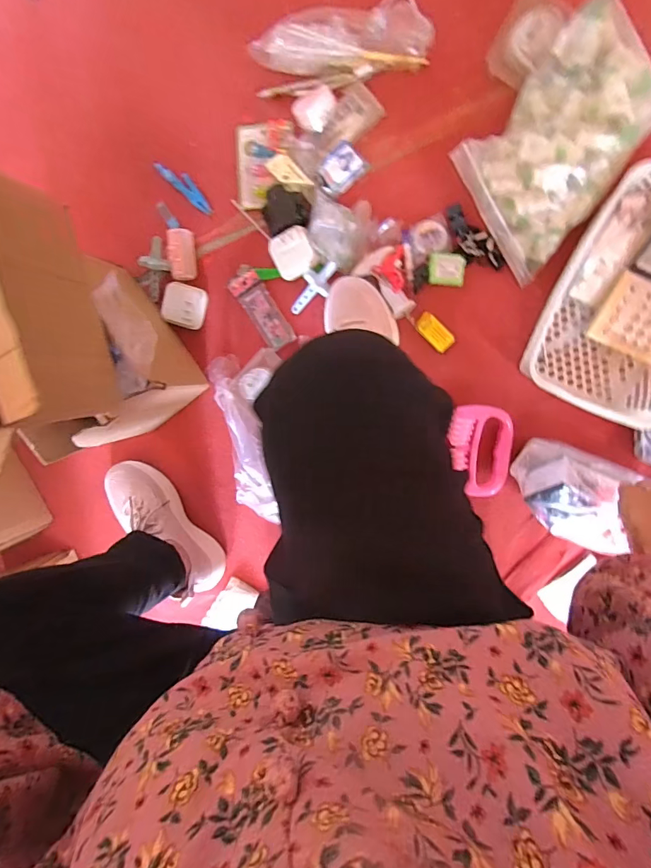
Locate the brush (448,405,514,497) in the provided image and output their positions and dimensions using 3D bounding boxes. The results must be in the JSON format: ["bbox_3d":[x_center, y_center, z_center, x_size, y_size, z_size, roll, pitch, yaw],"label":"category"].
[{"bbox_3d":[0.231,0.023,0.644,0.089,0.037,0.133,-5,97,6],"label":"brush"}]

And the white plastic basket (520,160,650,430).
[{"bbox_3d":[0.401,-0.173,0.568,0.200,0.092,0.294,19,99,3],"label":"white plastic basket"}]

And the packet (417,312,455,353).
[{"bbox_3d":[0.163,-0.152,0.641,0.061,0.011,0.031,45,99,-2],"label":"packet"}]

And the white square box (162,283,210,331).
[{"bbox_3d":[-0.223,-0.202,0.675,0.068,0.031,0.062,18,99,3],"label":"white square box"}]

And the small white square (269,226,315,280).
[{"bbox_3d":[-0.049,-0.267,0.639,0.060,0.018,0.064,-23,114,11],"label":"small white square"}]

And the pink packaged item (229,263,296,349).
[{"bbox_3d":[-0.099,-0.195,0.671,0.045,0.014,0.132,-34,93,9],"label":"pink packaged item"}]

